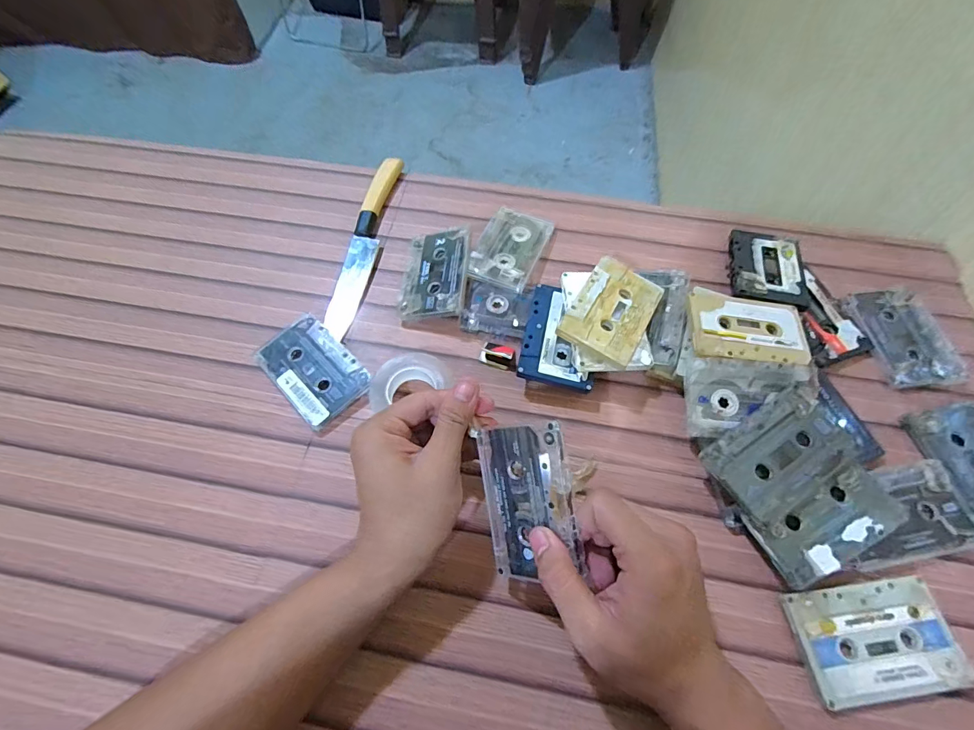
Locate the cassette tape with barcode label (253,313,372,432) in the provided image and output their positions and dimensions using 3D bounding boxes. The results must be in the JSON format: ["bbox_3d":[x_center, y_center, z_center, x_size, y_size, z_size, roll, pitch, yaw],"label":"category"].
[{"bbox_3d":[-0.152,0.004,0.384,0.064,0.015,0.098,-40,69,-19],"label":"cassette tape with barcode label"}]

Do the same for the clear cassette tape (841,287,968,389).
[{"bbox_3d":[0.379,-0.027,0.399,0.067,0.010,0.098,-6,62,-3],"label":"clear cassette tape"}]

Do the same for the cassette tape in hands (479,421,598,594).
[{"bbox_3d":[0.026,0.088,0.280,0.063,0.008,0.098,-11,86,40],"label":"cassette tape in hands"}]

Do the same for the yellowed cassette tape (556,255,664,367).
[{"bbox_3d":[0.108,-0.049,0.372,0.063,0.017,0.100,27,65,14],"label":"yellowed cassette tape"}]

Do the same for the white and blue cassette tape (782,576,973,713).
[{"bbox_3d":[0.256,0.181,0.289,0.100,0.010,0.063,-7,62,-3],"label":"white and blue cassette tape"}]

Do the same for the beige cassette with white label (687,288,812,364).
[{"bbox_3d":[0.226,-0.033,0.378,0.104,0.009,0.074,8,58,-3],"label":"beige cassette with white label"}]

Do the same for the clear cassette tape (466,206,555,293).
[{"bbox_3d":[0.025,-0.121,0.443,0.061,0.017,0.104,18,64,9],"label":"clear cassette tape"}]

